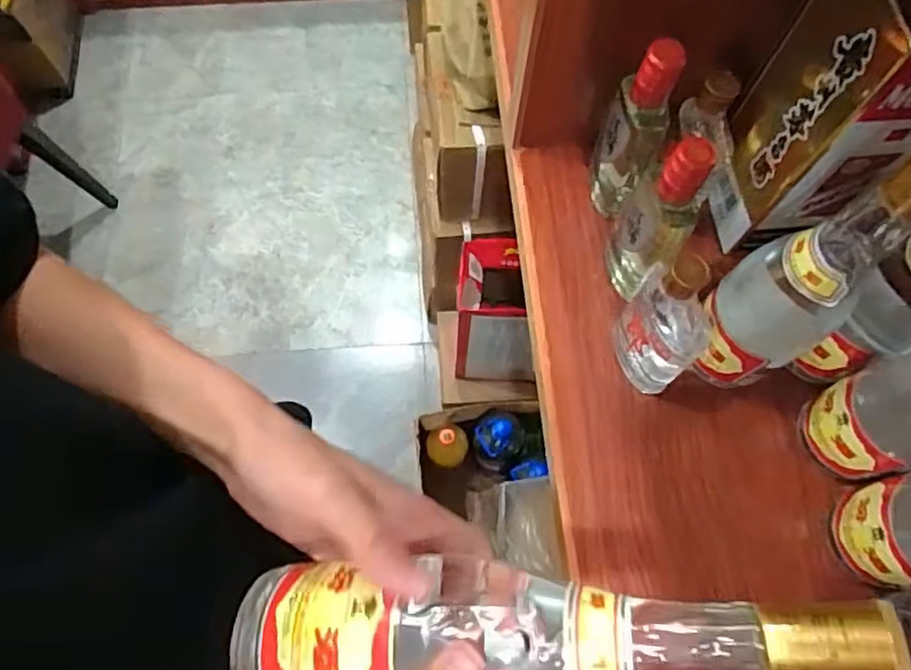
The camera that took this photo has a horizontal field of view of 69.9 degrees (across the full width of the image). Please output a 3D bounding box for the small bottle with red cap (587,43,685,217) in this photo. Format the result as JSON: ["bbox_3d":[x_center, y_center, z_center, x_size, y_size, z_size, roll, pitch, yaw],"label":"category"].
[{"bbox_3d":[0.135,-0.154,0.502,0.043,0.178,0.041,22,70,6],"label":"small bottle with red cap"}]

